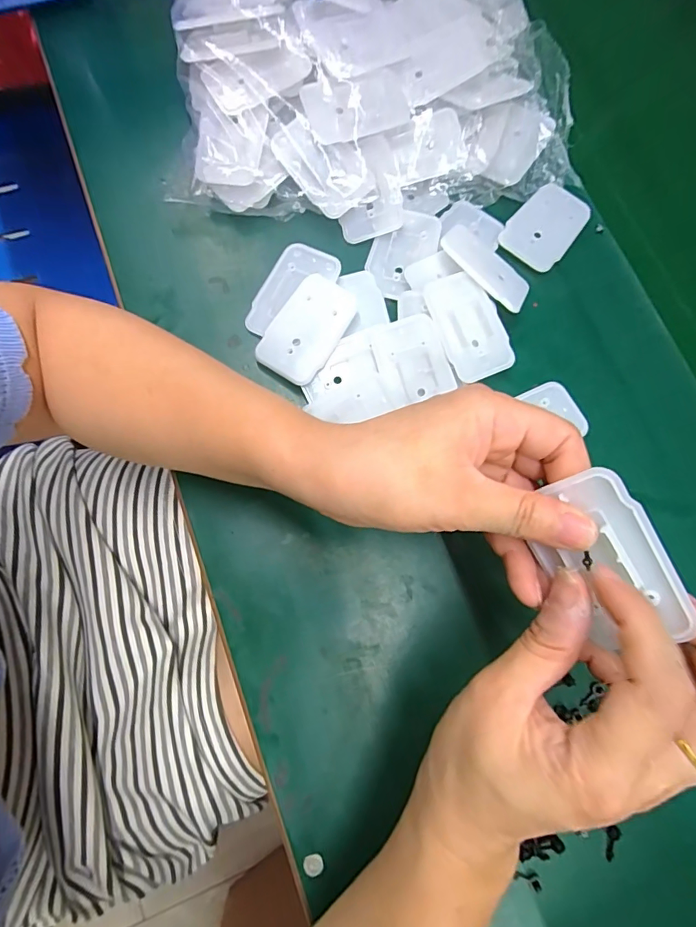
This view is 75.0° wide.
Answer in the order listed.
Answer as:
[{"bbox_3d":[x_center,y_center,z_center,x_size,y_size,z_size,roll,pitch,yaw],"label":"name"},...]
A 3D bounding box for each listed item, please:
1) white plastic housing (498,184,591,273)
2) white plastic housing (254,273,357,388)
[{"bbox_3d":[0.143,-0.172,0.328,0.044,0.005,0.066,37,78,6],"label":"white plastic housing"},{"bbox_3d":[-0.026,-0.086,0.293,0.043,0.014,0.068,29,77,5],"label":"white plastic housing"}]

